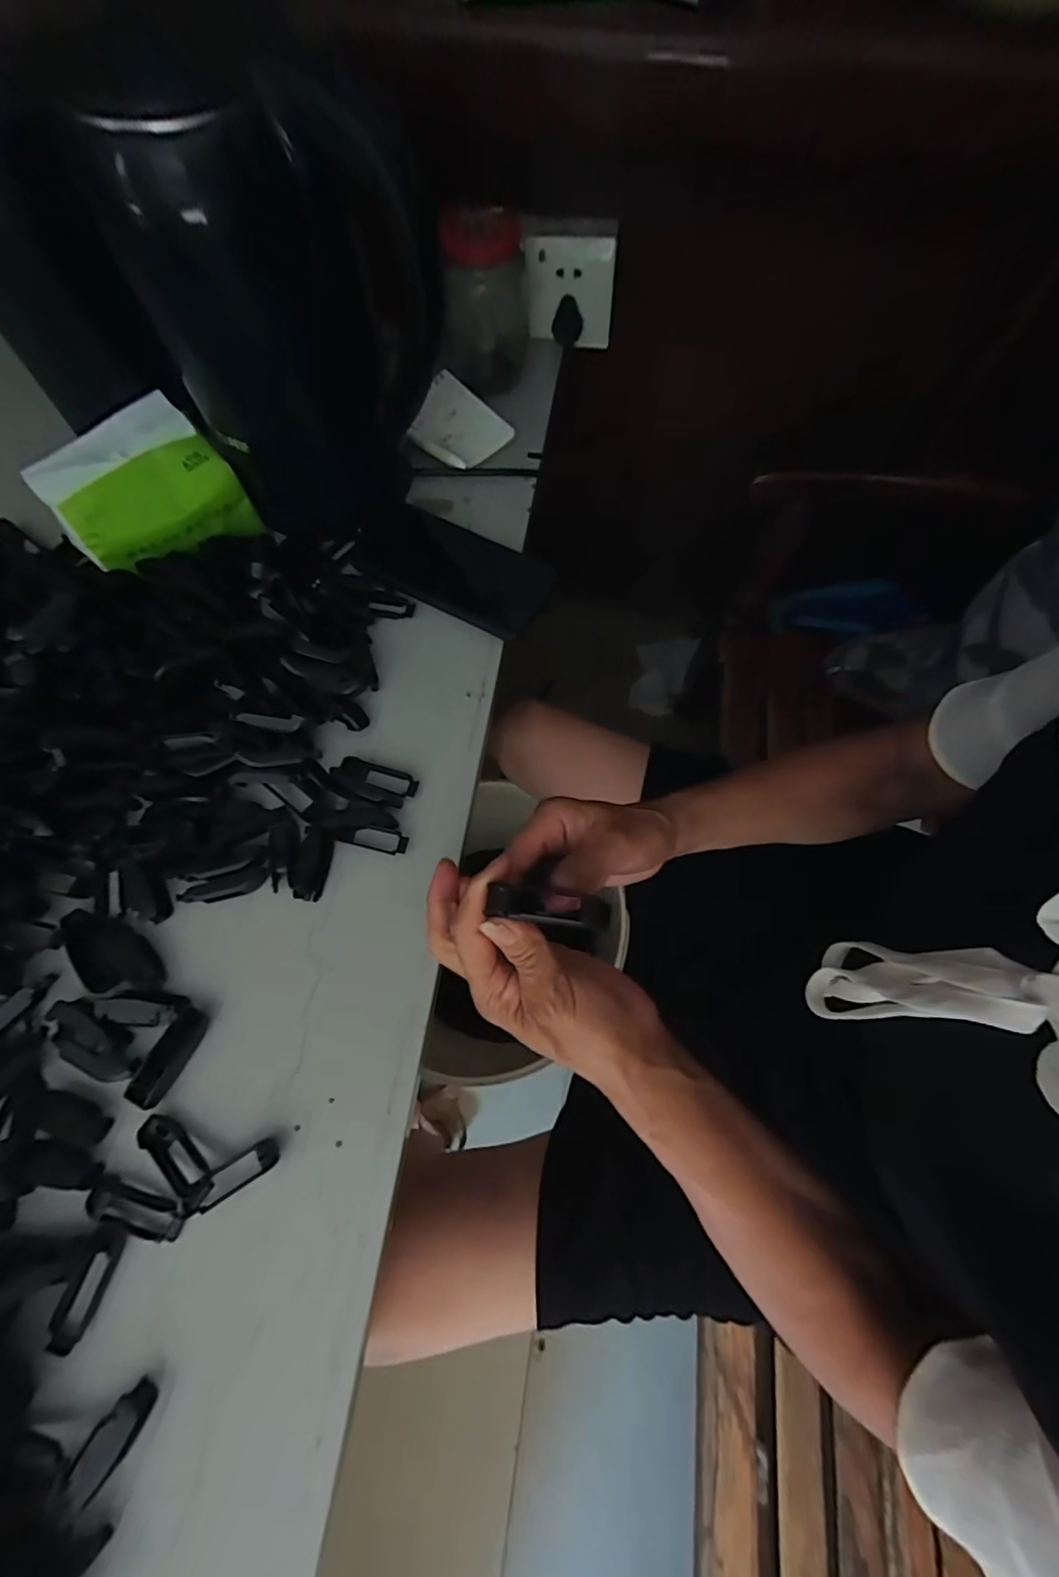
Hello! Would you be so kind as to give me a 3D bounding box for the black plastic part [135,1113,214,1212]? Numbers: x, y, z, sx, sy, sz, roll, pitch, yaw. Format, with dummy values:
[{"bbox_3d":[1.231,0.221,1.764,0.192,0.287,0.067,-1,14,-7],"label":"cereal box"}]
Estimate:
[{"bbox_3d":[-0.196,0.204,0.299,0.054,0.005,0.017,39,74,14],"label":"black plastic part"}]

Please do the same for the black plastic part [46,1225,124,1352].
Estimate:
[{"bbox_3d":[-0.230,0.260,0.280,0.016,0.006,0.052,18,71,7],"label":"black plastic part"}]

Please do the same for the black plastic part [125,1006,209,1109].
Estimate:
[{"bbox_3d":[-0.210,0.156,0.317,0.018,0.012,0.052,22,71,8],"label":"black plastic part"}]

